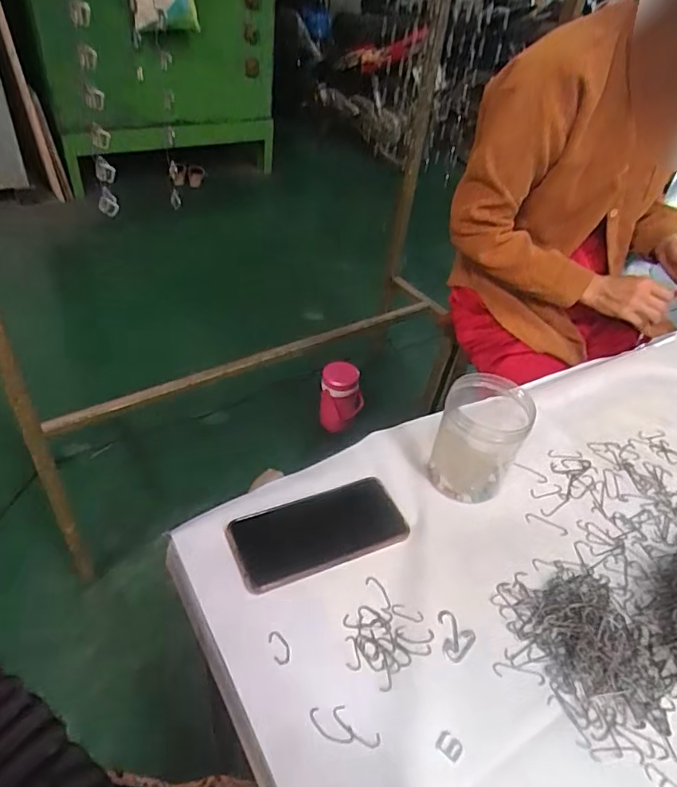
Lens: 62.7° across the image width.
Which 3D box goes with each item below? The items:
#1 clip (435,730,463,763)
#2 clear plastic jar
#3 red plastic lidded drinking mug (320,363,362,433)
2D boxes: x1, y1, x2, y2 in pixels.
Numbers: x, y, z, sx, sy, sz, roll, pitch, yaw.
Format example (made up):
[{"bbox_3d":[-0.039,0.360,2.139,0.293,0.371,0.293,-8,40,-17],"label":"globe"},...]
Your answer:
[{"bbox_3d":[0.085,0.269,0.424,0.019,0.004,0.016,32,47,25],"label":"clip"},{"bbox_3d":[0.154,0.046,0.608,0.085,0.112,0.100,23,43,16],"label":"clear plastic jar"},{"bbox_3d":[0.009,0.018,1.694,0.132,0.213,0.091,7,41,-1],"label":"red plastic lidded drinking mug"}]

